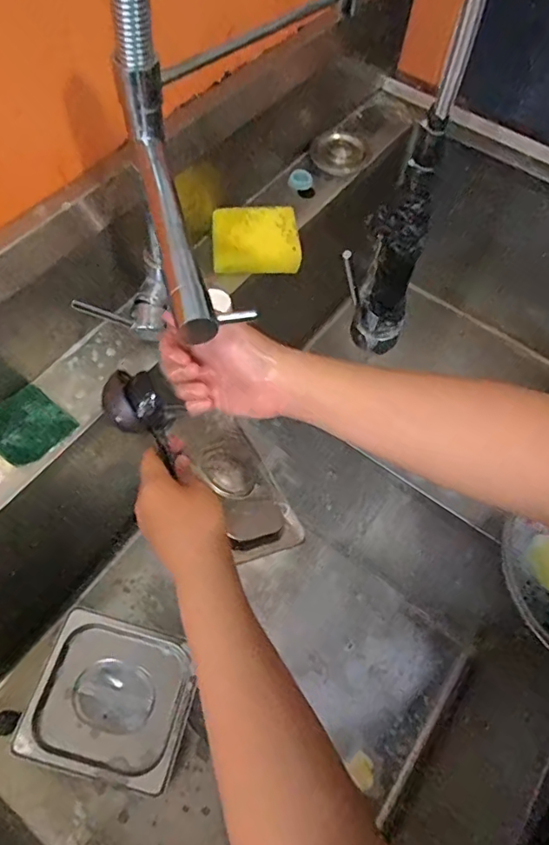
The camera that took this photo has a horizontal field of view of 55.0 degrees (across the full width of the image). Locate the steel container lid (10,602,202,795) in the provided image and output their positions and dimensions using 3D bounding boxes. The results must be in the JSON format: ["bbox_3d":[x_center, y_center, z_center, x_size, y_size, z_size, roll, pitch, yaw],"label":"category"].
[{"bbox_3d":[-0.181,0.308,0.598,0.168,0.029,0.156,14,62,5],"label":"steel container lid"}]

